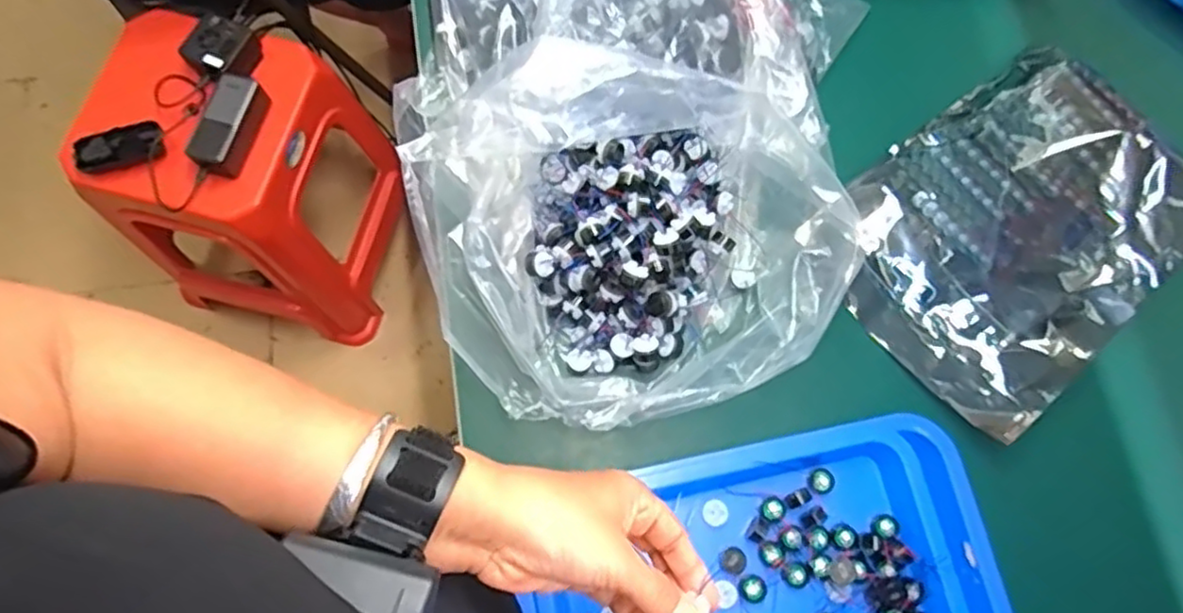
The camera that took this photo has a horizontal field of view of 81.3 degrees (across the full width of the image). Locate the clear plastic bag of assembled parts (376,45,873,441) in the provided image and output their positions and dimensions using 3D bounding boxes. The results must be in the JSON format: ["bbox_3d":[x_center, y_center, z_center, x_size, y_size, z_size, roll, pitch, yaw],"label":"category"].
[{"bbox_3d":[0.049,-0.050,0.549,0.350,0.171,0.252,-8,75,-4],"label":"clear plastic bag of assembled parts"}]

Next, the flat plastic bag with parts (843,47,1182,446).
[{"bbox_3d":[0.398,-0.078,0.632,0.330,0.032,0.248,-38,79,-11],"label":"flat plastic bag with parts"}]

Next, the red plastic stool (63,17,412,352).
[{"bbox_3d":[-0.554,-0.194,1.161,0.351,0.497,0.348,17,75,3],"label":"red plastic stool"}]

